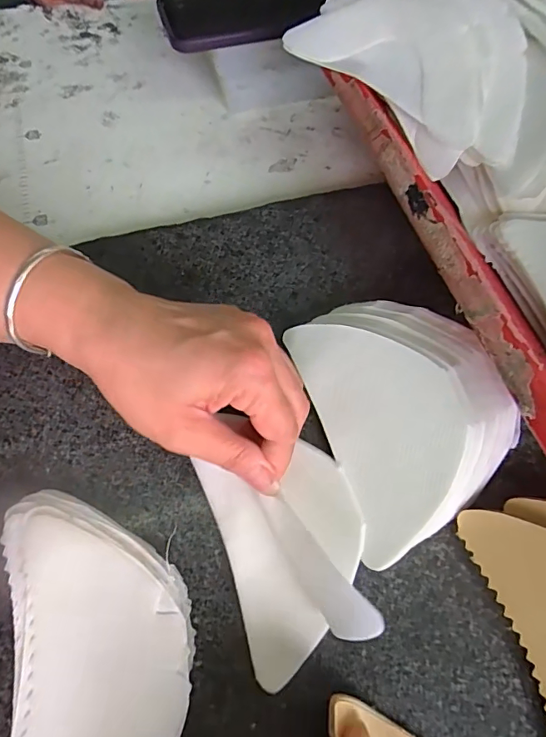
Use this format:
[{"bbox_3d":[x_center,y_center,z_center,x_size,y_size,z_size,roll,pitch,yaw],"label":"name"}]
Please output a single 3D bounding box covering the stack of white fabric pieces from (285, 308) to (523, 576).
[{"bbox_3d":[0.085,0.018,0.277,0.113,0.031,0.146,-15,65,-10],"label":"stack of white fabric pieces"}]

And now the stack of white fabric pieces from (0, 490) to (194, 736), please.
[{"bbox_3d":[-0.084,0.141,0.225,0.087,0.018,0.159,-6,64,-6],"label":"stack of white fabric pieces"}]

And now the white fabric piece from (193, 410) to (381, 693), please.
[{"bbox_3d":[0.013,0.090,0.242,0.075,0.037,0.108,-16,65,-11],"label":"white fabric piece"}]

